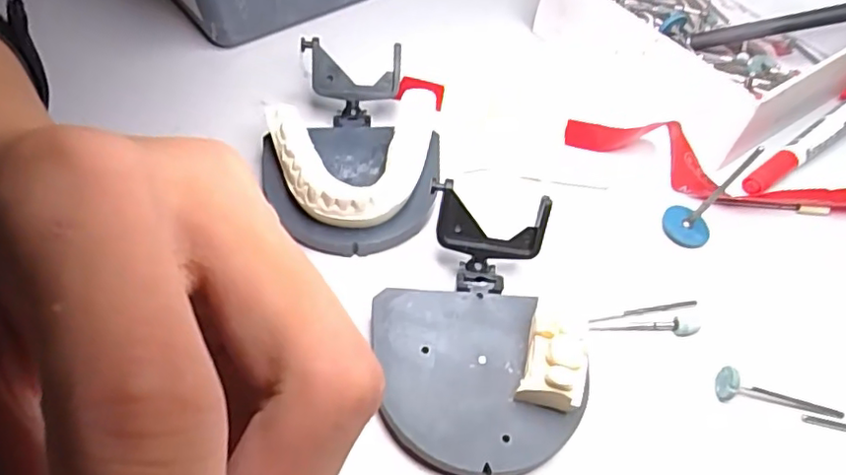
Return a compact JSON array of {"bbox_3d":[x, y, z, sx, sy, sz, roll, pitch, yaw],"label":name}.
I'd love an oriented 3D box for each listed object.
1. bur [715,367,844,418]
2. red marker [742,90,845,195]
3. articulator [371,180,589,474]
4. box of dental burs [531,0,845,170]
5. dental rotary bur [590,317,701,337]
[{"bbox_3d":[0.118,0.052,0.200,0.041,0.010,0.008,9,53,3],"label":"bur"},{"bbox_3d":[0.194,-0.056,0.283,0.139,0.010,0.015,-31,60,-24],"label":"red marker"},{"bbox_3d":[0.016,0.030,0.198,0.061,0.031,0.087,1,53,-3],"label":"articulator"},{"bbox_3d":[0.147,-0.110,0.305,0.148,0.037,0.125,-29,60,-23],"label":"box of dental burs"},{"bbox_3d":[0.079,0.032,0.214,0.039,0.006,0.006,1,53,-3],"label":"dental rotary bur"}]

